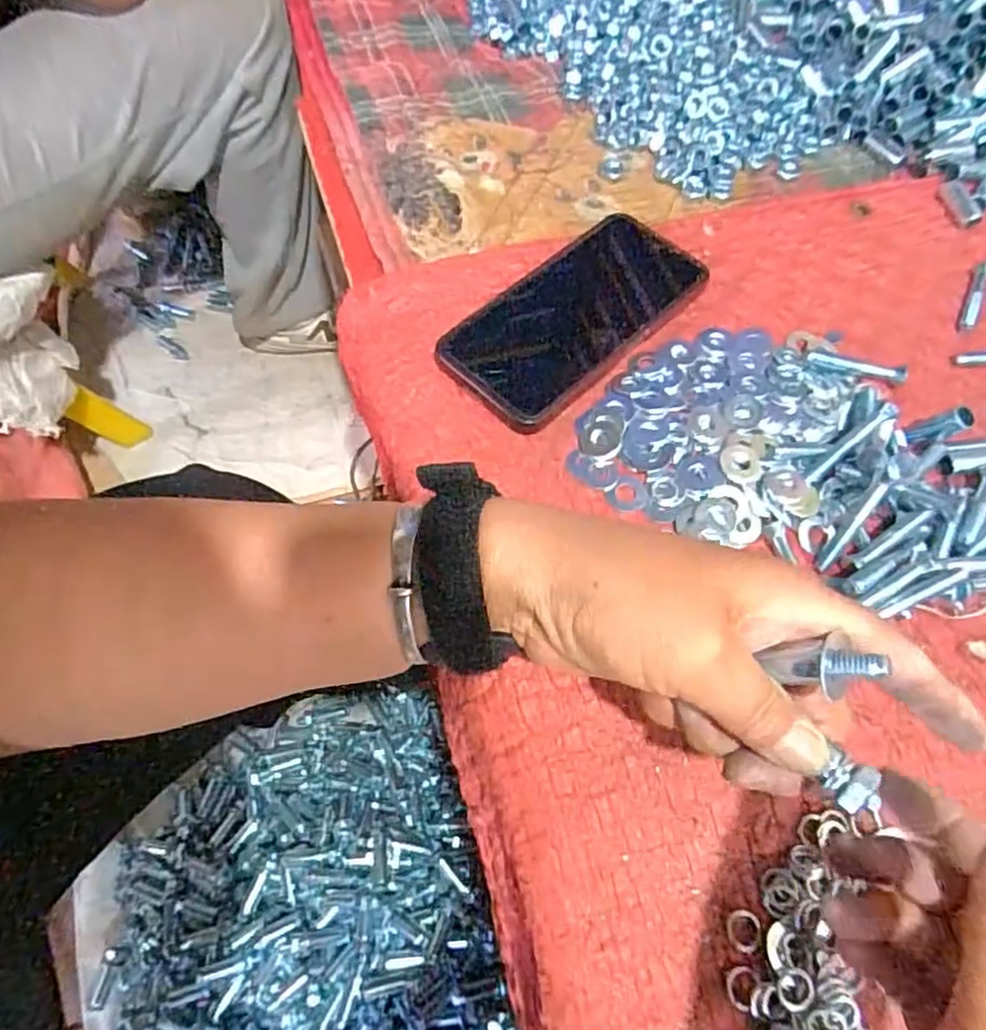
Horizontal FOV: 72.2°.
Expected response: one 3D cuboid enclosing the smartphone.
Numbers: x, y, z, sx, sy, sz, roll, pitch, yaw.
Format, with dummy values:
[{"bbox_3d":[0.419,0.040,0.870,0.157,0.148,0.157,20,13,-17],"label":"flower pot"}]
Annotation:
[{"bbox_3d":[0.048,-0.120,0.399,0.078,0.012,0.164,42,73,15],"label":"smartphone"}]

